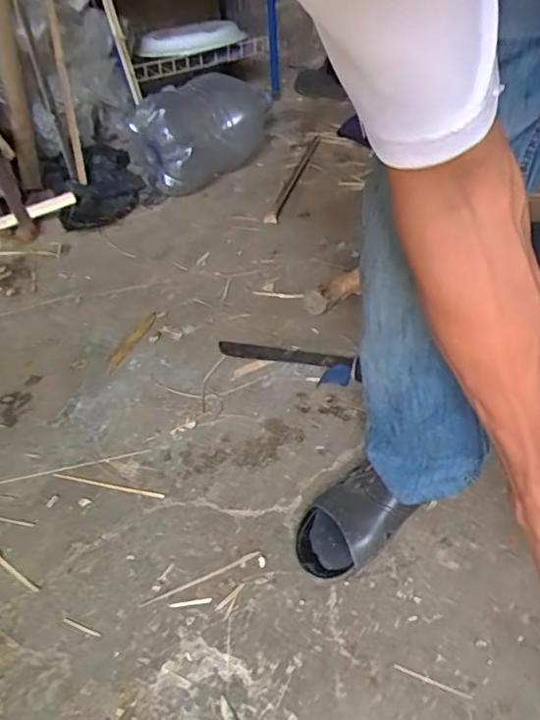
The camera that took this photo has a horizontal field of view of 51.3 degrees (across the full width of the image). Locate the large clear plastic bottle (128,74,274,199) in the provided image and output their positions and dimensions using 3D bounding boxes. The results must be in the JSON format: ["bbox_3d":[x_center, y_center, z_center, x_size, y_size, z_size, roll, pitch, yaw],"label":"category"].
[{"bbox_3d":[-0.183,-0.647,1.552,0.187,0.245,0.463,20,49,24],"label":"large clear plastic bottle"}]

